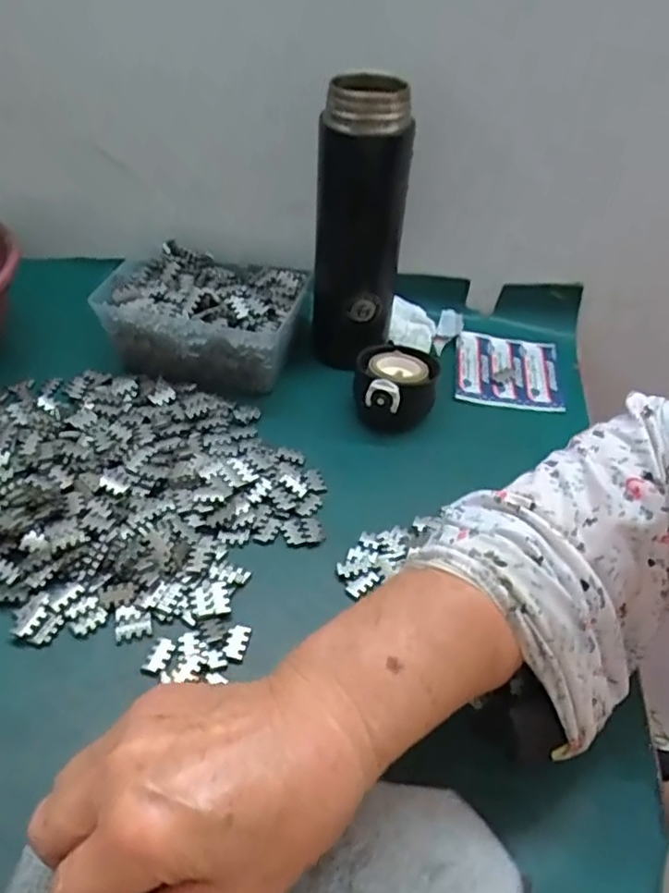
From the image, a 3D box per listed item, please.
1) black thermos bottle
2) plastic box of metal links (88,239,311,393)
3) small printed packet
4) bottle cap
[{"bbox_3d":[0.018,-0.154,0.487,0.064,0.211,0.065,6,42,5],"label":"black thermos bottle"},{"bbox_3d":[-0.099,-0.113,0.545,0.153,0.058,0.128,12,44,11],"label":"plastic box of metal links"},{"bbox_3d":[0.144,-0.064,0.545,0.083,0.007,0.084,7,50,6],"label":"small printed packet"},{"bbox_3d":[0.045,-0.043,0.490,0.061,0.046,0.069,10,43,9],"label":"bottle cap"}]

